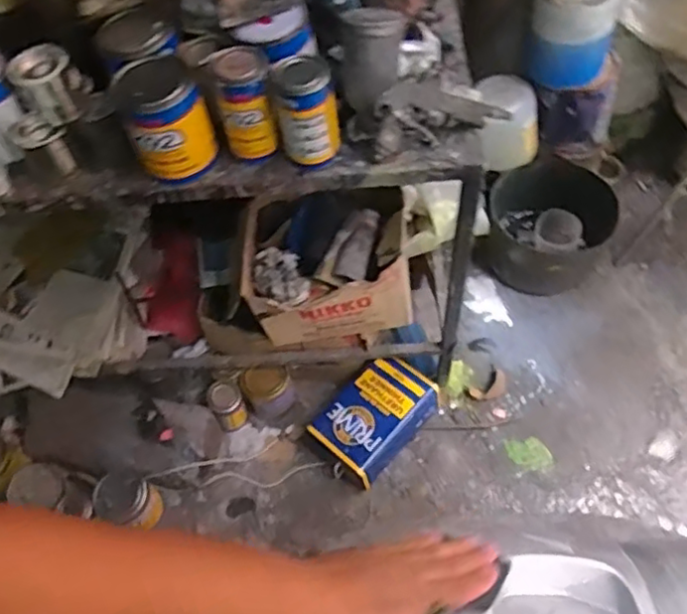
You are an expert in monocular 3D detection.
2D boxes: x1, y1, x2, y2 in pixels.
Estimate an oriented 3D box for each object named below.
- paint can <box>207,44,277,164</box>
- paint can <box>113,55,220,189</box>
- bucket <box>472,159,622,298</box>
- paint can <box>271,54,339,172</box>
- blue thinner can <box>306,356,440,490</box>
[{"bbox_3d":[-0.127,-0.261,0.838,0.068,0.137,0.064,-1,59,2],"label":"paint can"},{"bbox_3d":[-0.232,-0.242,0.844,0.105,0.125,0.101,-1,59,2],"label":"paint can"},{"bbox_3d":[0.482,-0.187,1.533,0.287,0.251,0.270,-3,58,5],"label":"bucket"},{"bbox_3d":[-0.049,-0.248,0.832,0.071,0.133,0.075,-3,58,5],"label":"paint can"},{"bbox_3d":[0.066,0.238,1.389,0.173,0.119,0.257,38,70,25],"label":"blue thinner can"}]

